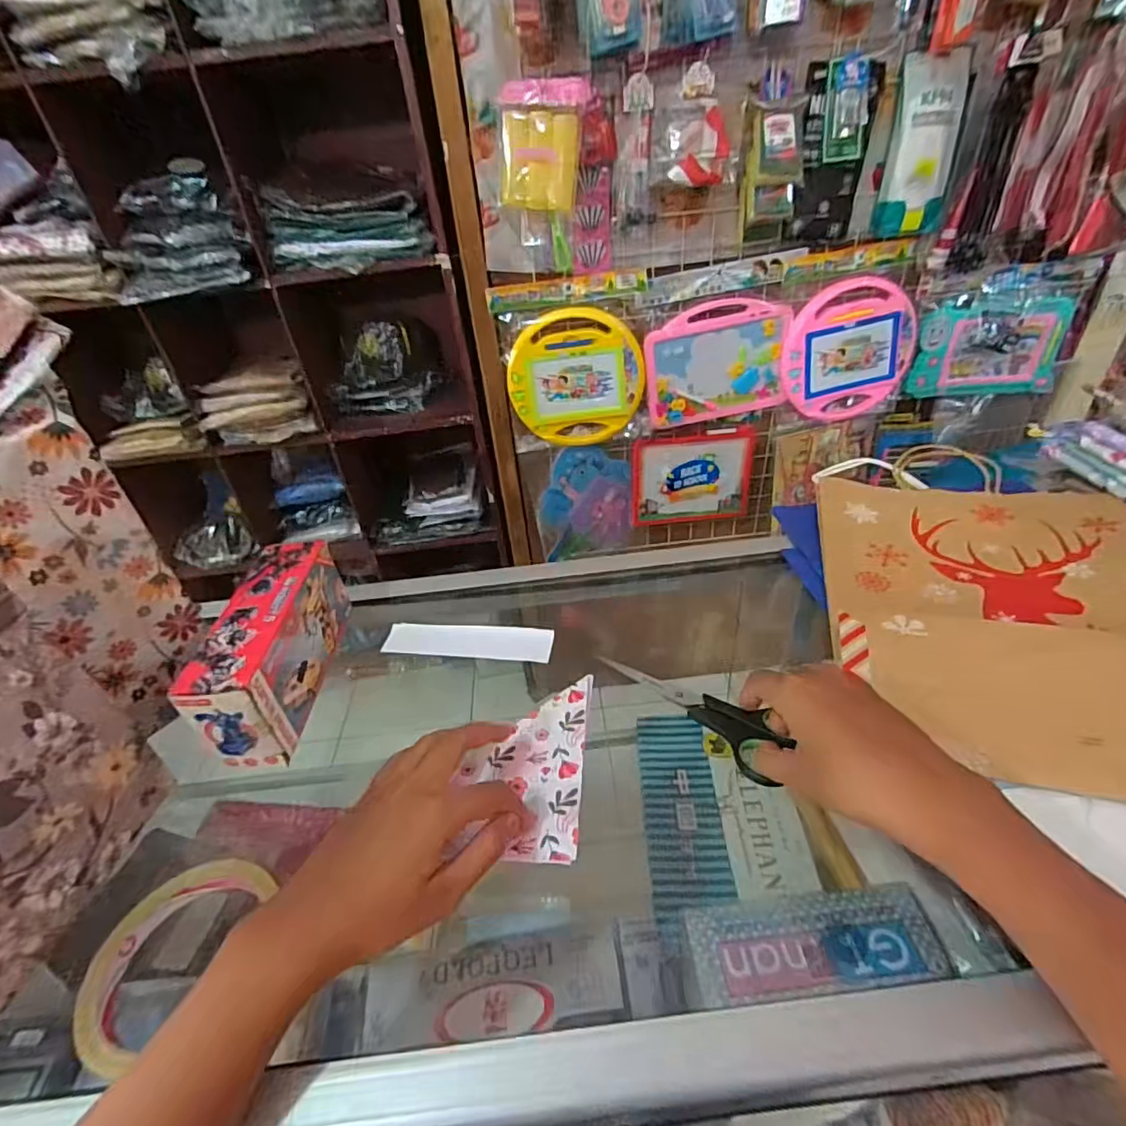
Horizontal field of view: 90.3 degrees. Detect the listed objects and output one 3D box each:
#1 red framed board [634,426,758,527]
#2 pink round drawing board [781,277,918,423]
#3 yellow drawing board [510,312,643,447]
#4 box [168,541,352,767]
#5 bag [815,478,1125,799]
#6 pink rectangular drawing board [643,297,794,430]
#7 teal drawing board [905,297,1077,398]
[{"bbox_3d":[0.307,-0.201,1.349,0.282,0.237,0.027,-6,36,-1],"label":"red framed board"},{"bbox_3d":[0.591,-0.430,1.163,0.267,0.275,0.041,-14,39,6],"label":"pink round drawing board"},{"bbox_3d":[0.027,-0.382,1.181,0.272,0.270,0.022,-2,36,5],"label":"yellow drawing board"},{"bbox_3d":[-0.216,0.063,0.421,0.051,0.074,0.173,-6,36,0],"label":"box"},{"bbox_3d":[0.338,0.026,0.422,0.250,0.025,0.316,7,38,17],"label":"bag"},{"bbox_3d":[0.319,-0.413,1.168,0.286,0.236,0.018,-4,36,2],"label":"pink rectangular drawing board"},{"bbox_3d":[0.886,-0.440,1.161,0.295,0.179,0.028,-2,36,6],"label":"teal drawing board"}]

